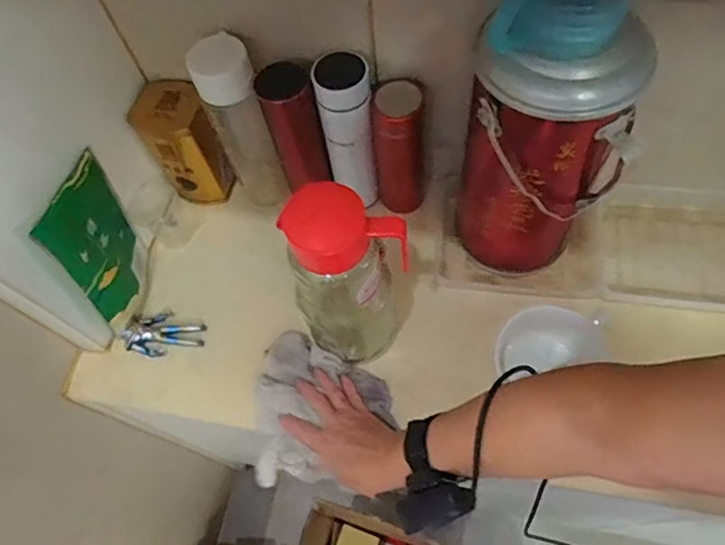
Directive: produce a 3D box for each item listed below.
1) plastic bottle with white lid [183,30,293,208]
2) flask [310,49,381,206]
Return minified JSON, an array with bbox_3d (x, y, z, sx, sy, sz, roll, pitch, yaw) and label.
[{"bbox_3d":[-0.149,-0.174,0.692,0.075,0.253,0.064,-23,65,-6],"label":"plastic bottle with white lid"},{"bbox_3d":[-0.016,-0.168,0.681,0.058,0.214,0.062,-18,64,-4],"label":"flask"}]

